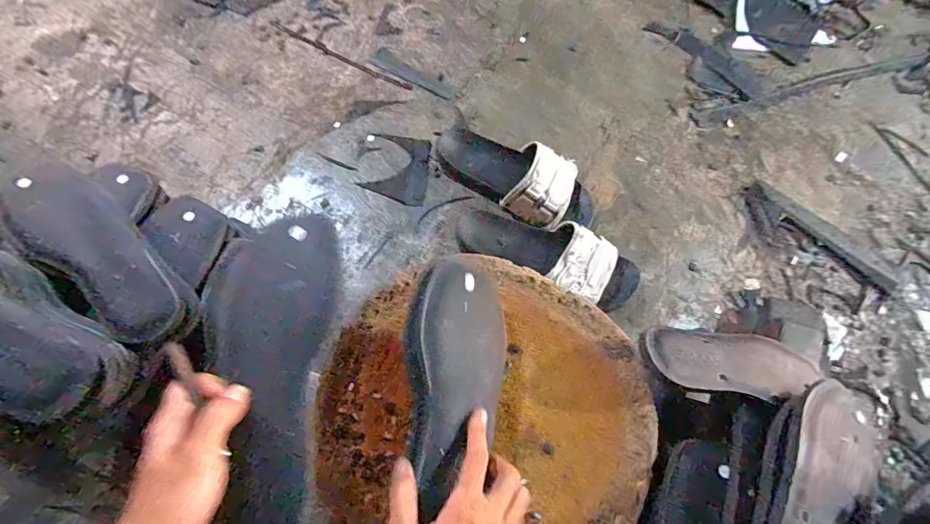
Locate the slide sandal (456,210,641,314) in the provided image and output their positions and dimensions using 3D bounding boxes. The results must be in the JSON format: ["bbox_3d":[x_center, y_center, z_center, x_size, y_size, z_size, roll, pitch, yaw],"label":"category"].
[{"bbox_3d":[0.108,-0.011,0.575,0.263,0.088,0.107,22,71,6],"label":"slide sandal"}]

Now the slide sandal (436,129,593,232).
[{"bbox_3d":[0.066,-0.142,0.646,0.254,0.060,0.115,30,71,22],"label":"slide sandal"}]

